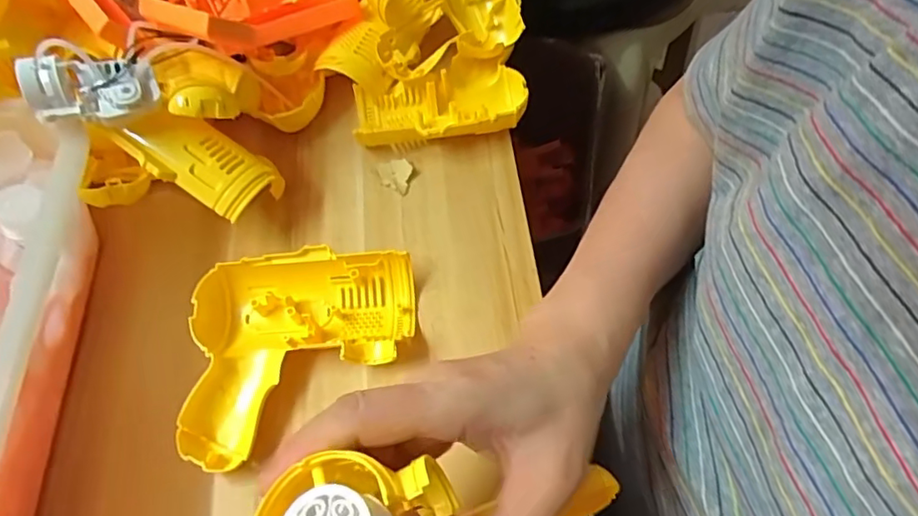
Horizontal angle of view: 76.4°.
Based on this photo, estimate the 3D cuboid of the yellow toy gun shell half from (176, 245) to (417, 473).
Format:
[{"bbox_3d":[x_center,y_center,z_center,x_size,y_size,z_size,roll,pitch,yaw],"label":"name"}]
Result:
[{"bbox_3d":[-0.091,0.053,0.345,0.129,0.031,0.118,-6,58,-1],"label":"yellow toy gun shell half"}]

